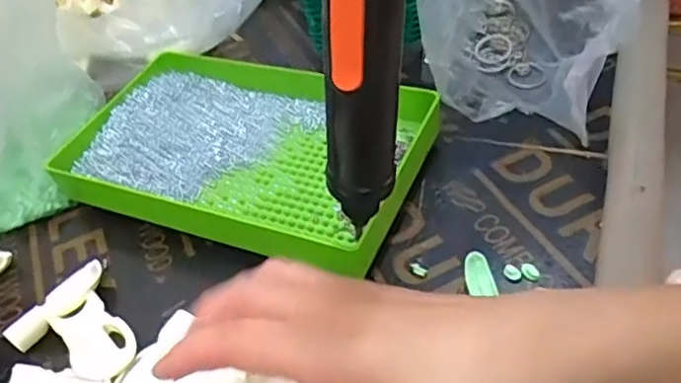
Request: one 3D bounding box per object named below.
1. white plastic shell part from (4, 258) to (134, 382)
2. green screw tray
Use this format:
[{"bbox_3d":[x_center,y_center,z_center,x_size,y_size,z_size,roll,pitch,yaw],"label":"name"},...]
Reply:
[{"bbox_3d":[-0.151,0.083,0.380,0.085,0.020,0.063,24,55,31],"label":"white plastic shell part"},{"bbox_3d":[-0.068,-0.037,0.450,0.253,0.033,0.164,14,50,24],"label":"green screw tray"}]

